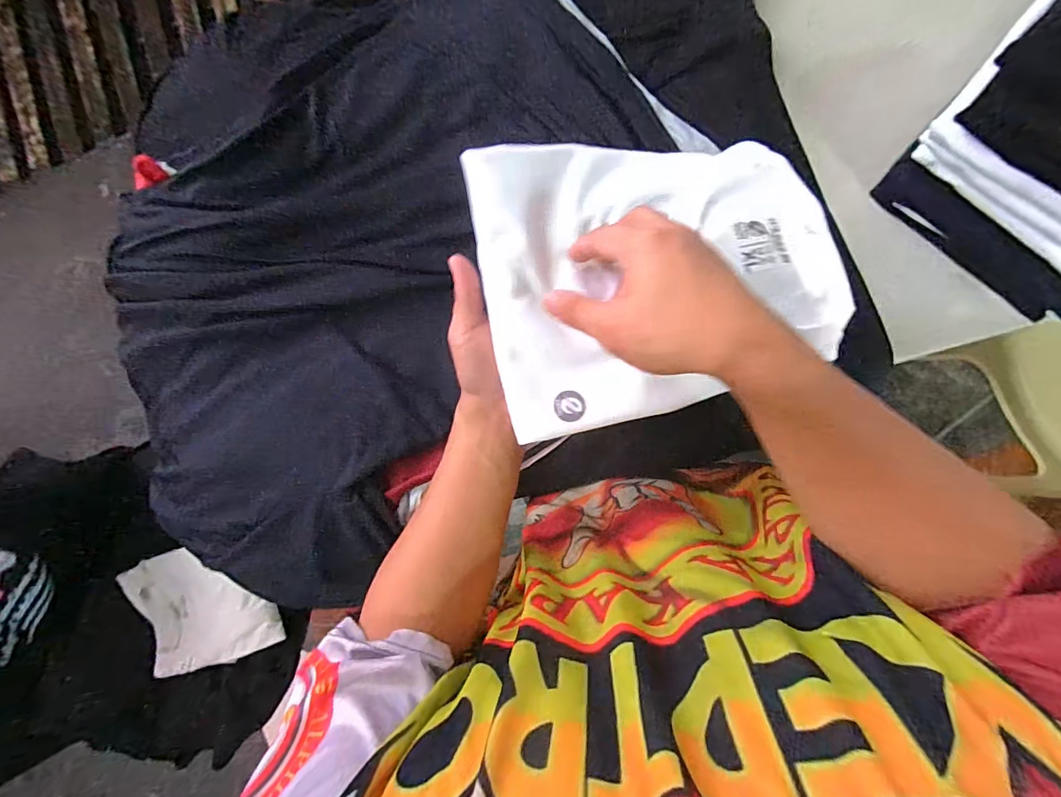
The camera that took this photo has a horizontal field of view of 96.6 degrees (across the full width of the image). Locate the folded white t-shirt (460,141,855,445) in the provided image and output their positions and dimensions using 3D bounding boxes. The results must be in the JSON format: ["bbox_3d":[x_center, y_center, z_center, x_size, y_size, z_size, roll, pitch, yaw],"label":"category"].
[{"bbox_3d":[0.100,-0.098,0.345,0.249,0.046,0.197,-13,91,-2],"label":"folded white t-shirt"}]

